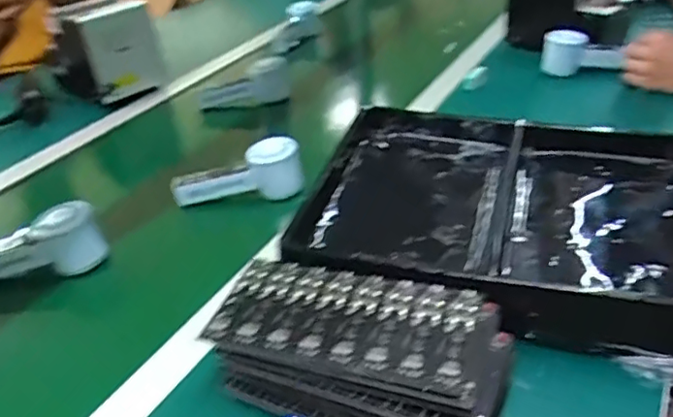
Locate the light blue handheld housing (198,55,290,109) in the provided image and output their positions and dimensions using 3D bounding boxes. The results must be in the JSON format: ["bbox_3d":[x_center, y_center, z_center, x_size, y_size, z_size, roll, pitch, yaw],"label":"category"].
[{"bbox_3d":[-0.162,-0.204,1.042,0.167,0.068,0.038,-14,29,18],"label":"light blue handheld housing"}]

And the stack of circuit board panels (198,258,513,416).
[{"bbox_3d":[0.015,0.106,0.466,0.216,0.054,0.117,11,36,24],"label":"stack of circuit board panels"}]

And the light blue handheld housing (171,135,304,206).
[{"bbox_3d":[-0.124,-0.043,0.749,0.157,0.060,0.048,-10,32,-8],"label":"light blue handheld housing"}]

